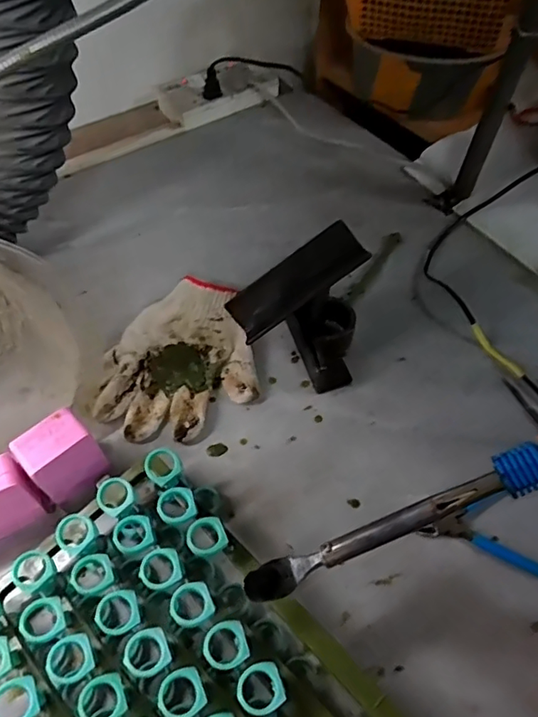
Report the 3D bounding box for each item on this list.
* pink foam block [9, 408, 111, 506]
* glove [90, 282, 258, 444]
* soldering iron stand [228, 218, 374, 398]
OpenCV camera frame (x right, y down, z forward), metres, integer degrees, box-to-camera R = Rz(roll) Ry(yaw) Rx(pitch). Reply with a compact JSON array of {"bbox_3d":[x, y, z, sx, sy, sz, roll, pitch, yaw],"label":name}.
[{"bbox_3d":[-0.171,0.083,0.440,0.057,0.062,0.046,-35,62,-23],"label":"pink foam block"},{"bbox_3d":[-0.088,-0.002,0.532,0.144,0.024,0.175,0,54,0],"label":"glove"},{"bbox_3d":[0.035,-0.037,0.501,0.115,0.121,0.092,-20,57,-14],"label":"soldering iron stand"}]

